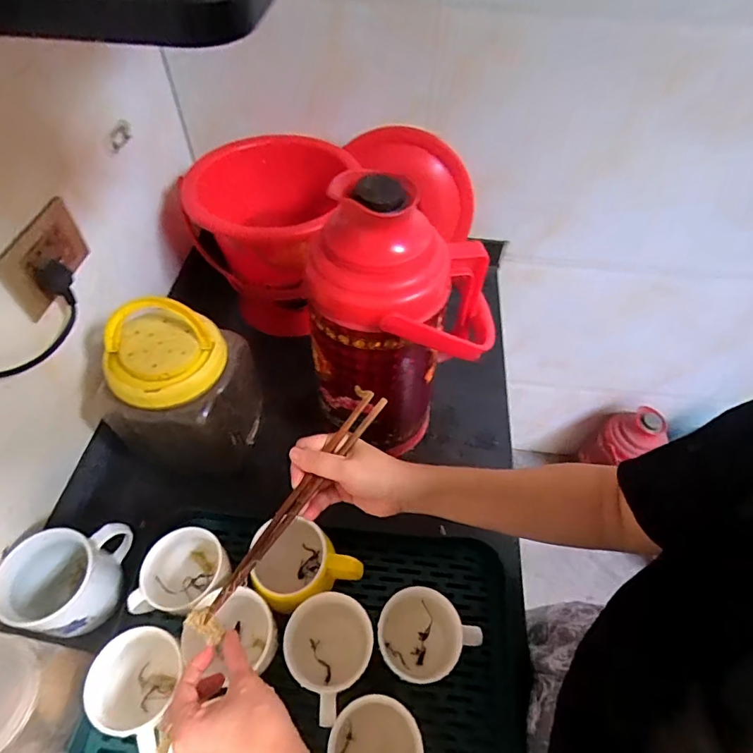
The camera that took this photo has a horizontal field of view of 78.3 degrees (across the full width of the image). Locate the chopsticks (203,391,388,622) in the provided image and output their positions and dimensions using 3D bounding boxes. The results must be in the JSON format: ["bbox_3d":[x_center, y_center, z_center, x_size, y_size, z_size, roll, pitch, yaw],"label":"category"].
[{"bbox_3d":[-0.068,0.107,0.404,0.020,0.012,0.230,33,77,20],"label":"chopsticks"}]

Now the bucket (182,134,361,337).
[{"bbox_3d":[-0.175,-0.229,0.758,0.218,0.223,0.220,1,54,-1],"label":"bucket"}]

